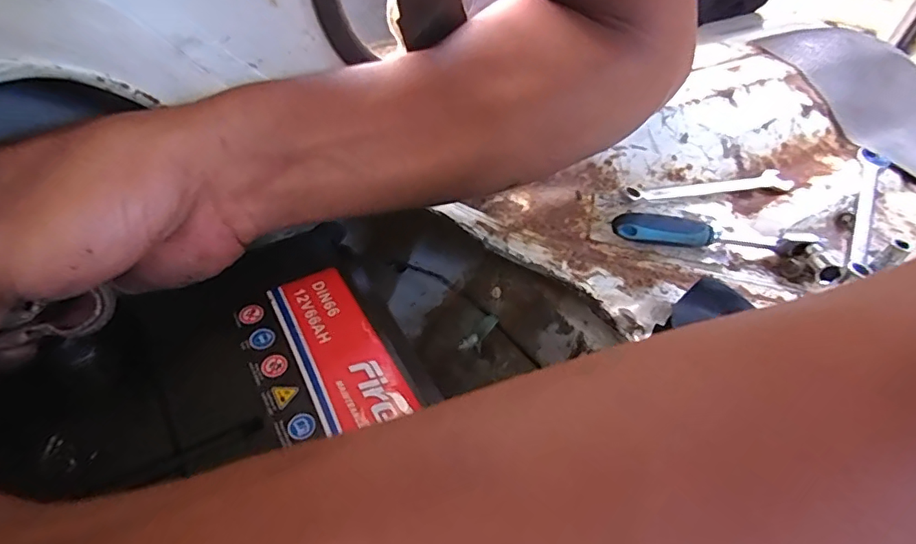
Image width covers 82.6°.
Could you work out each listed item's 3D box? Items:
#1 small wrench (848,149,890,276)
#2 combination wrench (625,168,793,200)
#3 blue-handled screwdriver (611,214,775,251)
[{"bbox_3d":[0.298,-0.048,0.379,0.019,0.010,0.168,25,52,17],"label":"small wrench"},{"bbox_3d":[0.183,-0.063,0.383,0.132,0.007,0.023,-9,50,-11],"label":"combination wrench"},{"bbox_3d":[0.150,-0.023,0.337,0.099,0.019,0.013,5,49,1],"label":"blue-handled screwdriver"}]

